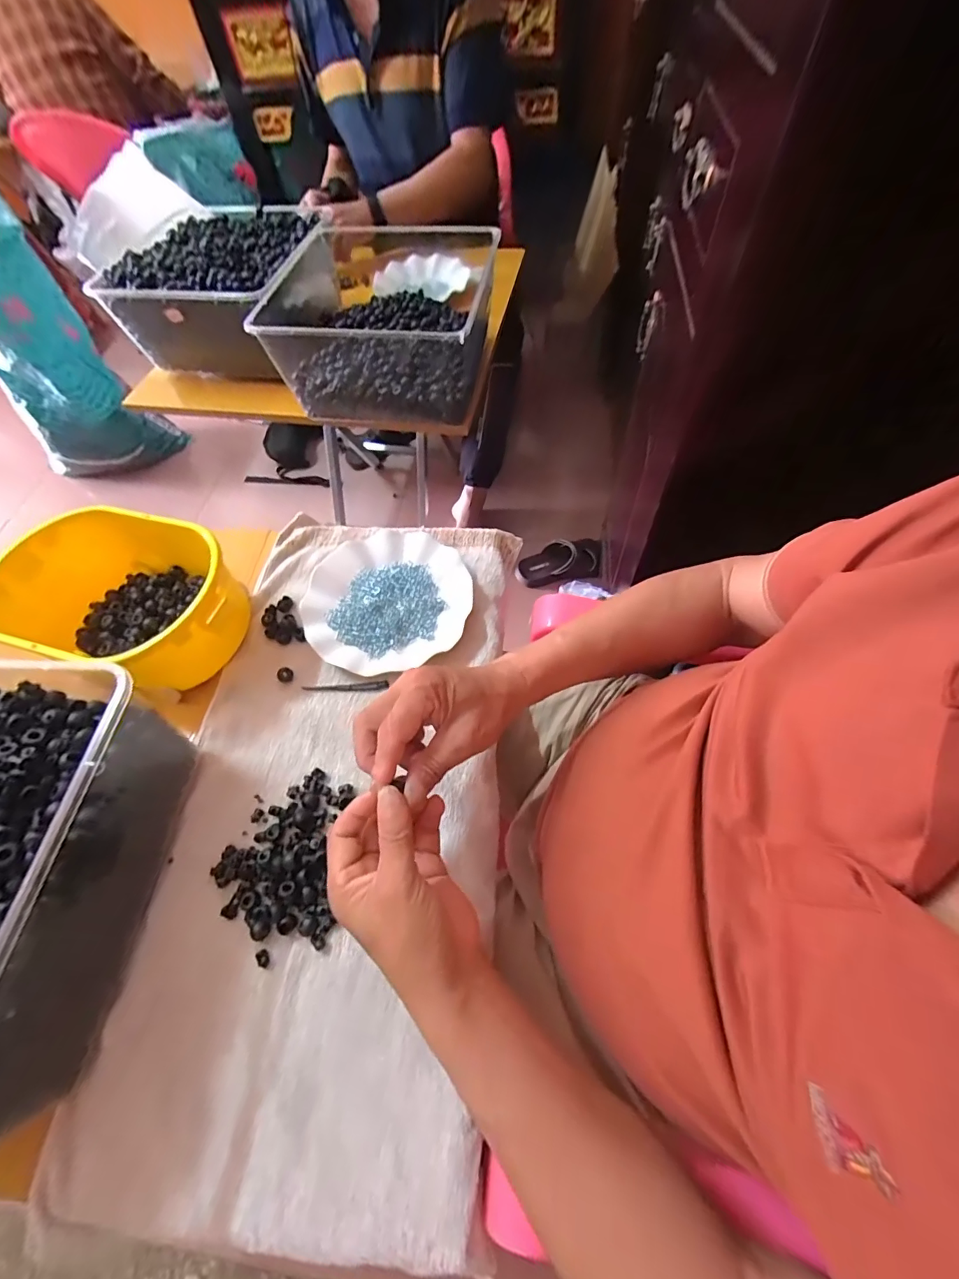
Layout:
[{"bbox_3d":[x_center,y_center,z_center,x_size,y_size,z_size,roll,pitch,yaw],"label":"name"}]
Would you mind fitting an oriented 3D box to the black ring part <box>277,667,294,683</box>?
[{"bbox_3d":[-0.205,0.036,0.487,0.016,0.007,0.017,-42,65,-18],"label":"black ring part"}]

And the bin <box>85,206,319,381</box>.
[{"bbox_3d":[-0.397,-0.572,0.767,0.270,0.137,0.288,13,62,12],"label":"bin"}]

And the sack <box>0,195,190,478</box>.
[{"bbox_3d":[-1.139,-0.729,1.212,0.245,0.604,0.315,37,69,22],"label":"sack"}]

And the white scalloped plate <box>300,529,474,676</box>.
[{"bbox_3d":[-0.103,-0.047,0.516,0.178,0.025,0.181,-2,60,3],"label":"white scalloped plate"}]

